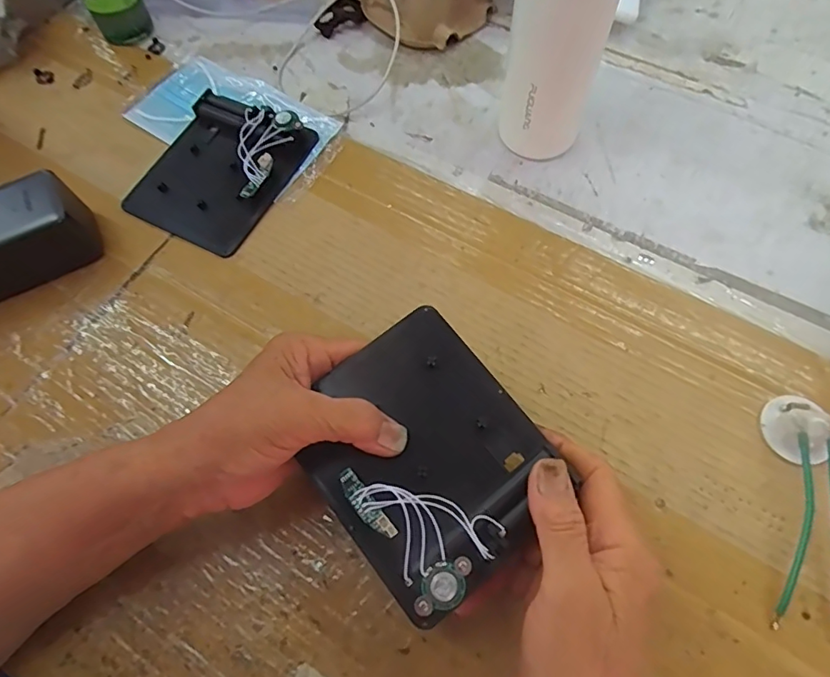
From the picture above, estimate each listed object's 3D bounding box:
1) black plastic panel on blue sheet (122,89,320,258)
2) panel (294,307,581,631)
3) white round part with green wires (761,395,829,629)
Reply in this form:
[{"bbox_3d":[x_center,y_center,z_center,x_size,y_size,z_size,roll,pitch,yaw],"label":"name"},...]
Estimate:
[{"bbox_3d":[-0.159,-0.139,0.411,0.114,0.025,0.126,26,70,14],"label":"black plastic panel on blue sheet"},{"bbox_3d":[0.006,0.060,0.270,0.107,0.014,0.130,-36,69,-12],"label":"panel"},{"bbox_3d":[0.222,0.094,0.293,0.034,0.019,0.130,9,67,7],"label":"white round part with green wires"}]

